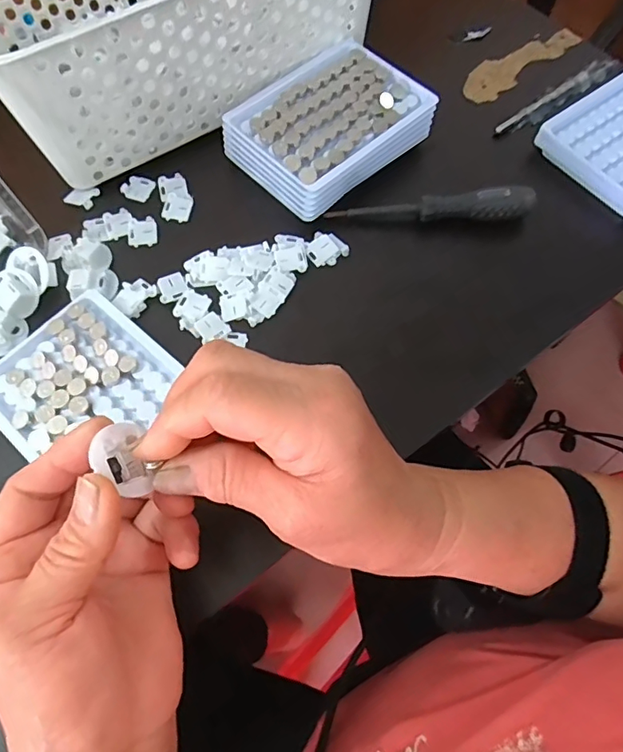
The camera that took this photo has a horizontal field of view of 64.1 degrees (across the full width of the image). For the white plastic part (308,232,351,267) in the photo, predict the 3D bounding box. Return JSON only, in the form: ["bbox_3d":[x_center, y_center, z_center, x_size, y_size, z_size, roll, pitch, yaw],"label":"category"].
[{"bbox_3d":[0.010,-0.091,0.349,0.026,0.004,0.026,-34,73,-14],"label":"white plastic part"}]

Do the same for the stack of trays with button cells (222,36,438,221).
[{"bbox_3d":[0.013,-0.186,0.372,0.136,0.033,0.104,-38,74,-15],"label":"stack of trays with button cells"}]

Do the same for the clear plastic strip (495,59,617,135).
[{"bbox_3d":[0.201,-0.228,0.408,0.131,0.010,0.015,-34,73,-14],"label":"clear plastic strip"}]

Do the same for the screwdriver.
[{"bbox_3d":[0.084,-0.120,0.351,0.139,0.025,0.017,2,68,-1],"label":"screwdriver"}]

